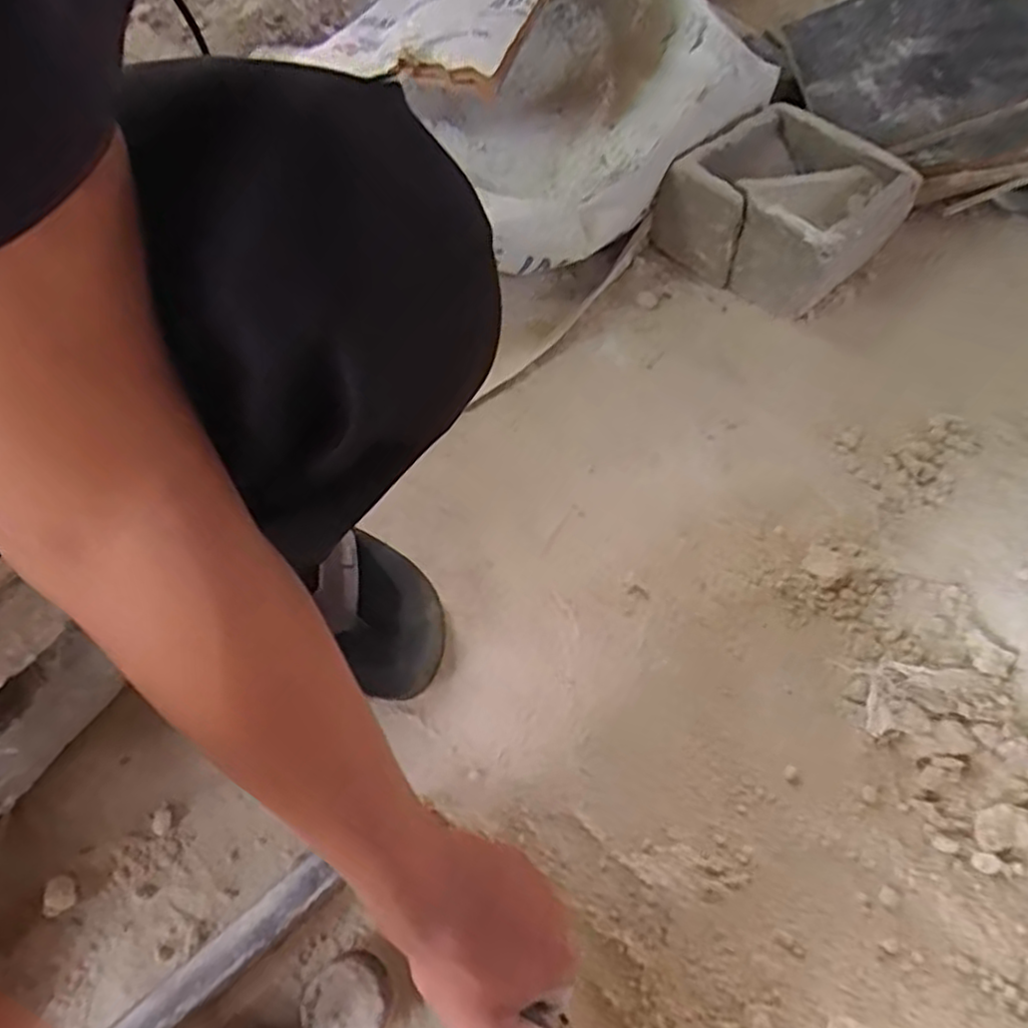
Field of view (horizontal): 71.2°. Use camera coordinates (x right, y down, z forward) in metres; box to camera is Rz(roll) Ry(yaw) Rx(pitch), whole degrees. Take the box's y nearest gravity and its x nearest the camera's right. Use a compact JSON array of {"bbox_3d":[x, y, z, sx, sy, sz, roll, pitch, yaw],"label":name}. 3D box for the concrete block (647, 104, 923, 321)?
[{"bbox_3d":[0.297,-0.338,0.791,0.199,0.102,0.206,38,68,18],"label":"concrete block"}]

